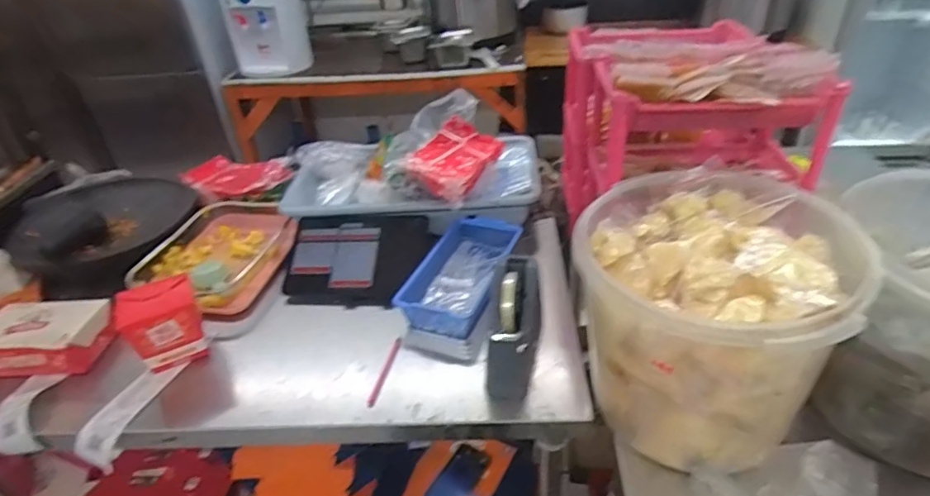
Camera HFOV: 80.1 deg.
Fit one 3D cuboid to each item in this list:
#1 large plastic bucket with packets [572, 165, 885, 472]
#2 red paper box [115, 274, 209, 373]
[{"bbox_3d":[0.281,0.077,0.662,0.277,0.239,0.251,22,43,32],"label":"large plastic bucket with packets"},{"bbox_3d":[-0.447,0.121,0.826,0.103,0.123,0.073,-20,38,-21],"label":"red paper box"}]

